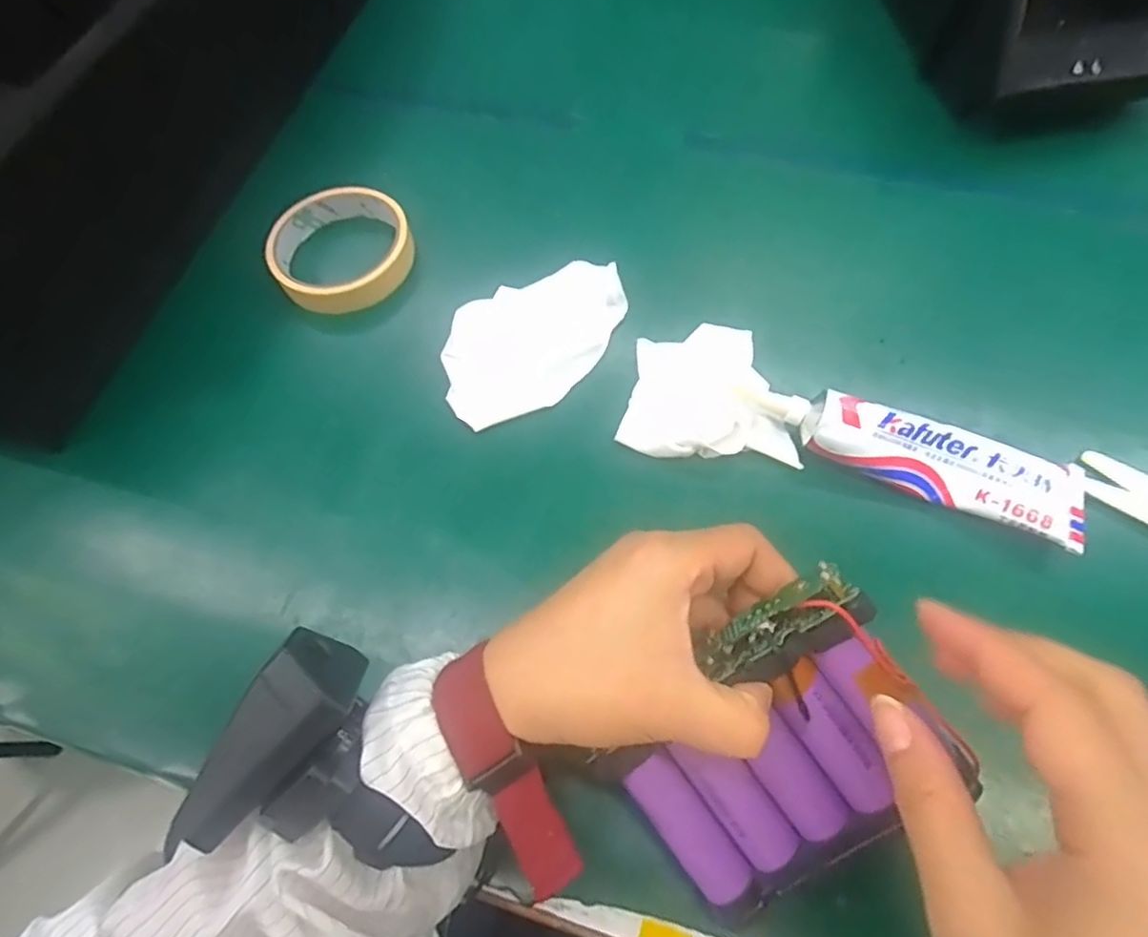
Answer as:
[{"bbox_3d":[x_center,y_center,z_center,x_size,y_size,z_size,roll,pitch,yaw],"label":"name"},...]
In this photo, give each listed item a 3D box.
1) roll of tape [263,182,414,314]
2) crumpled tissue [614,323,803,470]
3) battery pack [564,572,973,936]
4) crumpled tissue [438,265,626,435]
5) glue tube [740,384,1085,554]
[{"bbox_3d":[-0.149,-0.143,0.398,0.085,0.021,0.085,-1,66,2],"label":"roll of tape"},{"bbox_3d":[0.074,-0.045,0.342,0.090,0.020,0.080,3,66,3],"label":"crumpled tissue"},{"bbox_3d":[0.077,0.105,0.231,0.115,0.020,0.087,-42,91,10],"label":"battery pack"},{"bbox_3d":[-0.022,-0.076,0.364,0.122,0.016,0.071,-35,69,-13],"label":"crumpled tissue"},{"bbox_3d":[0.170,-0.010,0.317,0.164,0.031,0.040,23,69,12],"label":"glue tube"}]

